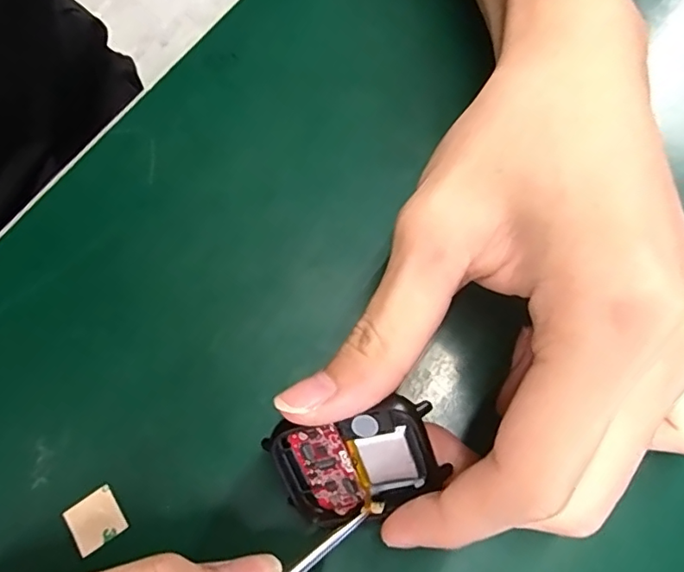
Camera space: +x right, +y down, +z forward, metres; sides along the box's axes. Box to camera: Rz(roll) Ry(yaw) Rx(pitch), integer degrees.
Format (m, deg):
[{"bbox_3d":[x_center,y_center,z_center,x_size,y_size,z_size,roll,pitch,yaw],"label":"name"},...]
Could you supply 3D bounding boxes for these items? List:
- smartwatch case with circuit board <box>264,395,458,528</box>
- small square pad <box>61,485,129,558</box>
[{"bbox_3d":[0.003,0.051,0.153,0.048,0.005,0.037,-15,113,13],"label":"smartwatch case with circuit board"},{"bbox_3d":[-0.077,0.073,0.166,0.016,0.004,0.015,-33,72,-11],"label":"small square pad"}]

